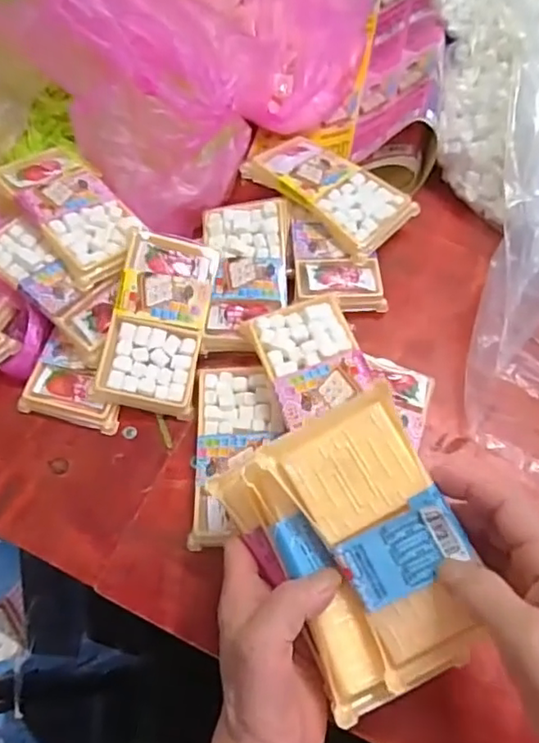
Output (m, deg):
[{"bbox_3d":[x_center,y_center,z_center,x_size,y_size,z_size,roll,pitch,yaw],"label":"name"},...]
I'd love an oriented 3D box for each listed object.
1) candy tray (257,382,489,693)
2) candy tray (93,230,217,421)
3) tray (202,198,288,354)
[{"bbox_3d":[0.059,0.090,0.314,0.073,0.019,0.145,-23,83,6],"label":"candy tray"},{"bbox_3d":[-0.083,-0.038,0.450,0.071,0.012,0.132,13,81,-11],"label":"candy tray"},{"bbox_3d":[-0.020,-0.080,0.480,0.068,0.023,0.131,-1,62,3],"label":"tray"}]

